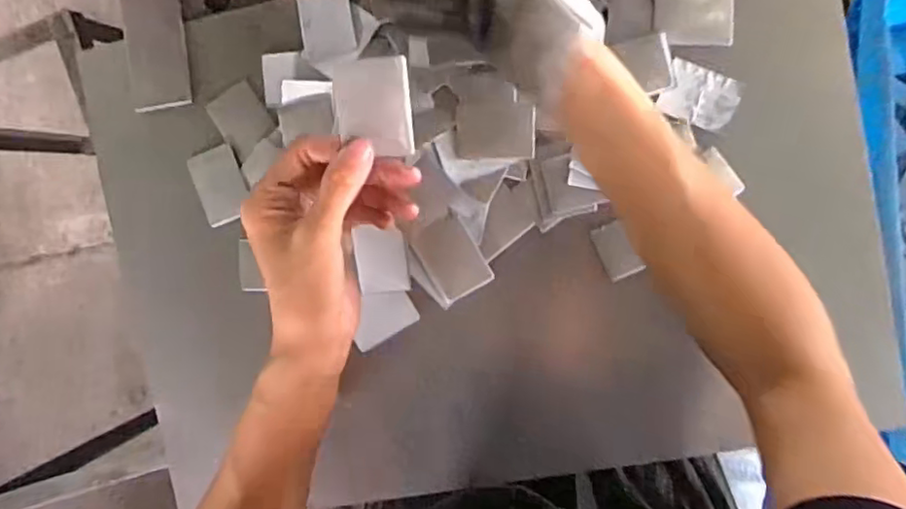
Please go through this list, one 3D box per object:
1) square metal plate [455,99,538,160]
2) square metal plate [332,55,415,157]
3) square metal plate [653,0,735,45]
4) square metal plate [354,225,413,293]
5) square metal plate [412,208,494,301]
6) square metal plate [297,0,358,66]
[{"bbox_3d":[0.027,-0.078,0.403,0.049,0.004,0.037,4,105,9],"label":"square metal plate"},{"bbox_3d":[-0.039,-0.071,0.311,0.036,0.004,0.047,-6,105,-8],"label":"square metal plate"},{"bbox_3d":[0.148,-0.147,0.391,0.047,0.004,0.034,2,100,5],"label":"square metal plate"},{"bbox_3d":[-0.047,0.004,0.421,0.034,0.004,0.043,-4,105,3],"label":"square metal plate"},{"bbox_3d":[-0.001,0.003,0.417,0.034,0.004,0.050,-32,92,9],"label":"square metal plate"},{"bbox_3d":[-0.082,-0.151,0.413,0.035,0.004,0.048,-10,89,9],"label":"square metal plate"}]

